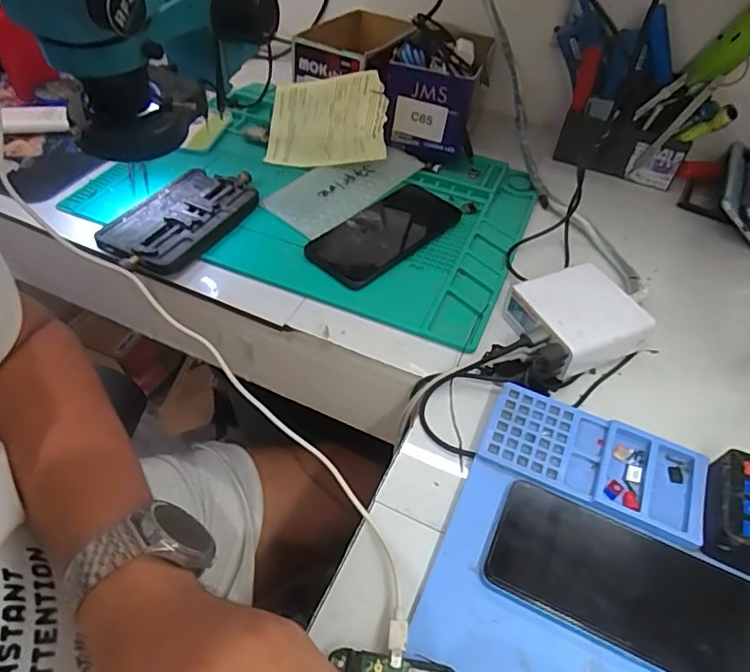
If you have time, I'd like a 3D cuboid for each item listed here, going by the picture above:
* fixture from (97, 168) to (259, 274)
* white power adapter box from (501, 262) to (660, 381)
[{"bbox_3d":[-0.192,-0.124,0.547,0.098,0.026,0.158,21,50,14],"label":"fixture"},{"bbox_3d":[0.167,-0.015,0.465,0.095,0.044,0.087,-17,52,-19],"label":"white power adapter box"}]

